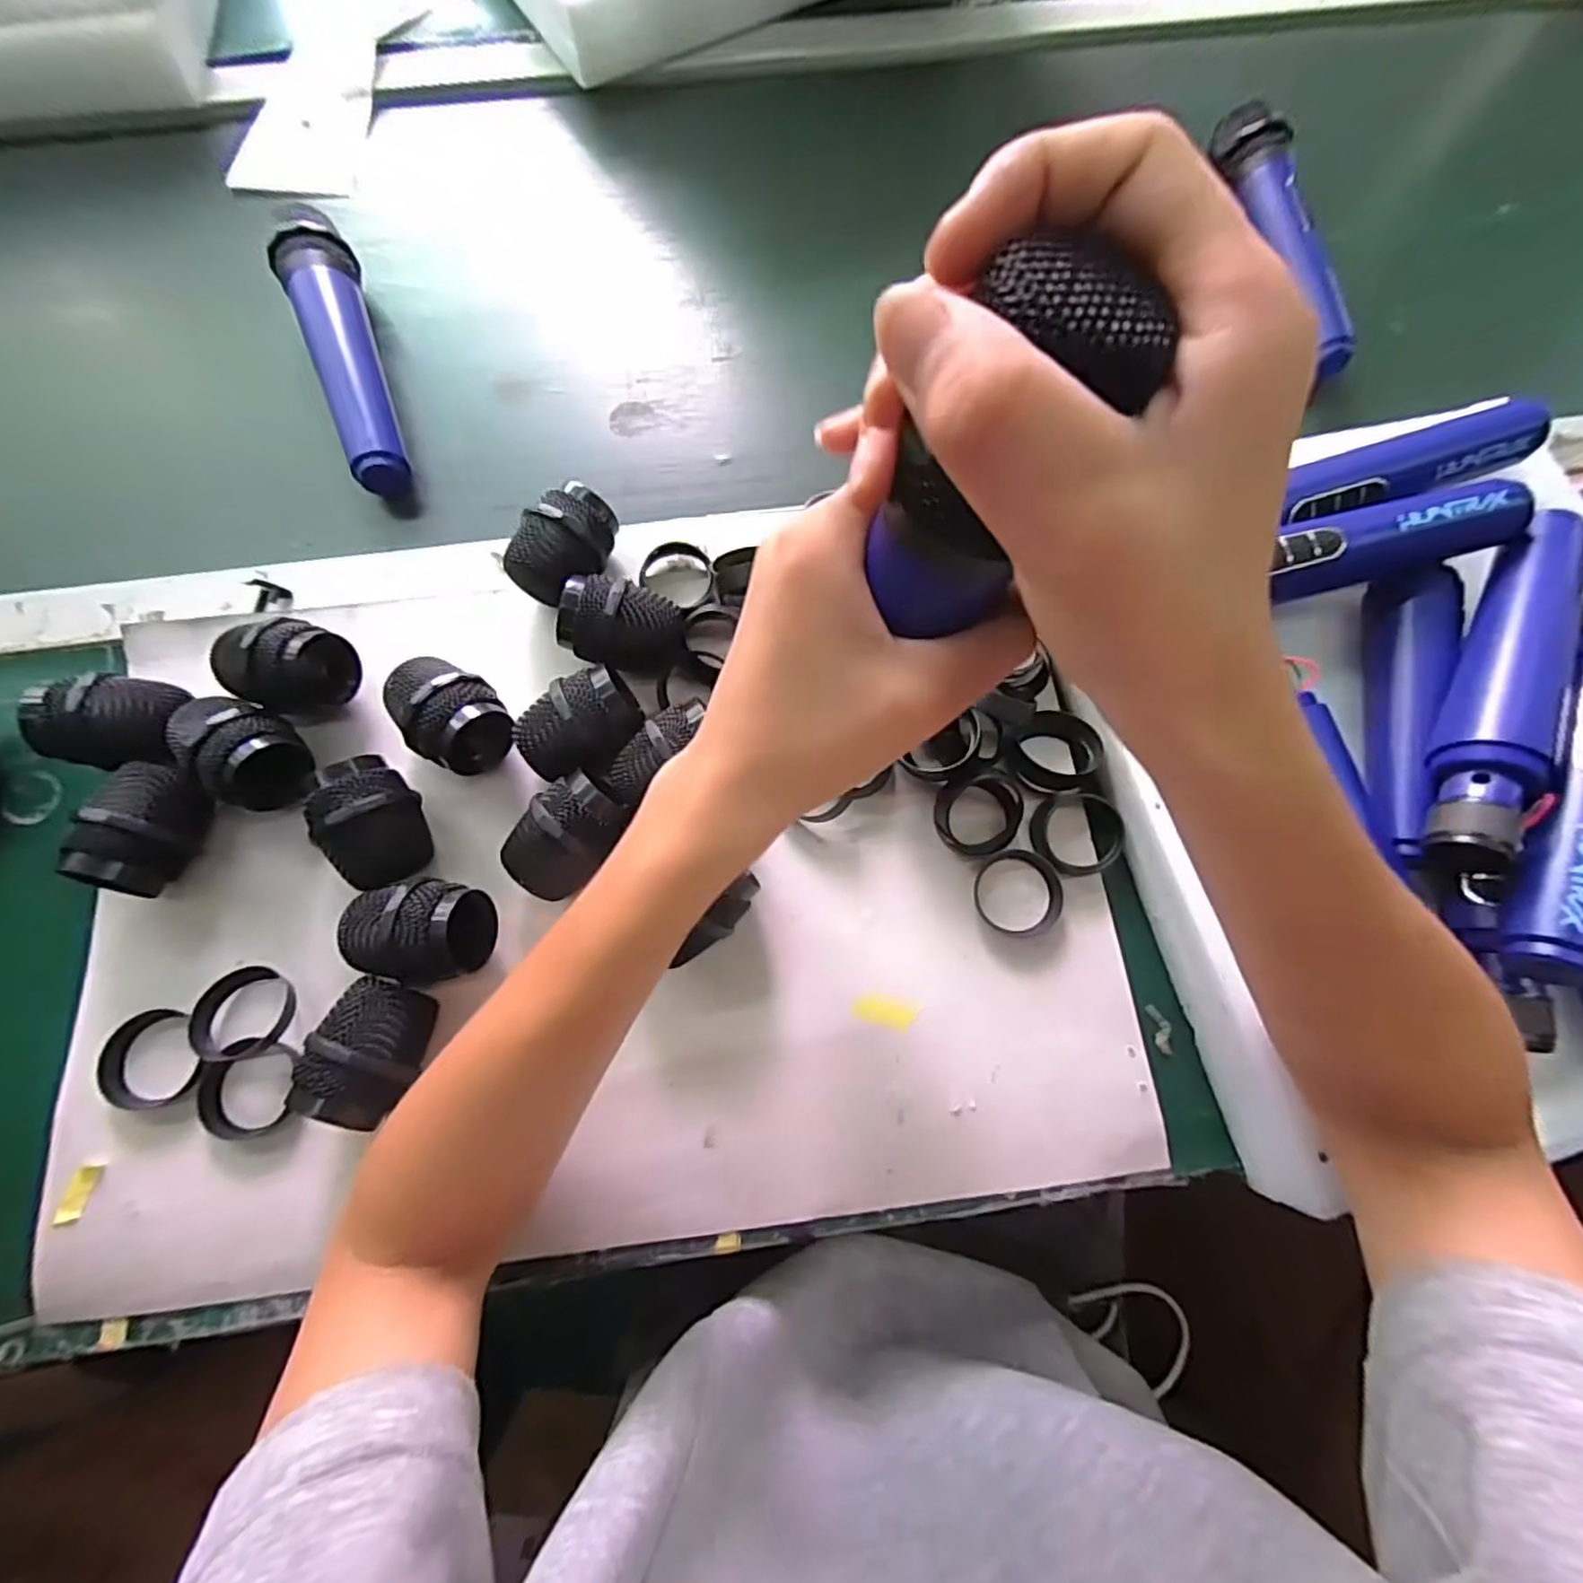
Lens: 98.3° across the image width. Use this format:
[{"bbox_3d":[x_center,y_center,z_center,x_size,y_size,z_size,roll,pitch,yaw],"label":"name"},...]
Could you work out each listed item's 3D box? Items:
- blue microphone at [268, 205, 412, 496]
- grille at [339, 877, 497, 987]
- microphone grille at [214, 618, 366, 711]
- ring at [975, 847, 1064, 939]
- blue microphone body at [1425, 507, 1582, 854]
[{"bbox_3d":[-0.273,-0.267,0.427,0.040,0.057,0.183,-22,76,-6],"label":"blue microphone"},{"bbox_3d":[-0.175,0.066,0.328,0.061,0.053,0.046,11,75,3],"label":"grille"},{"bbox_3d":[-0.265,-0.065,0.357,0.066,0.046,0.047,18,75,4],"label":"microphone grille"},{"bbox_3d":[0.118,0.052,0.353,0.045,0.006,0.044,0,74,0],"label":"ring"},{"bbox_3d":[0.322,-0.053,0.312,0.033,0.040,0.186,30,76,7],"label":"blue microphone body"}]

